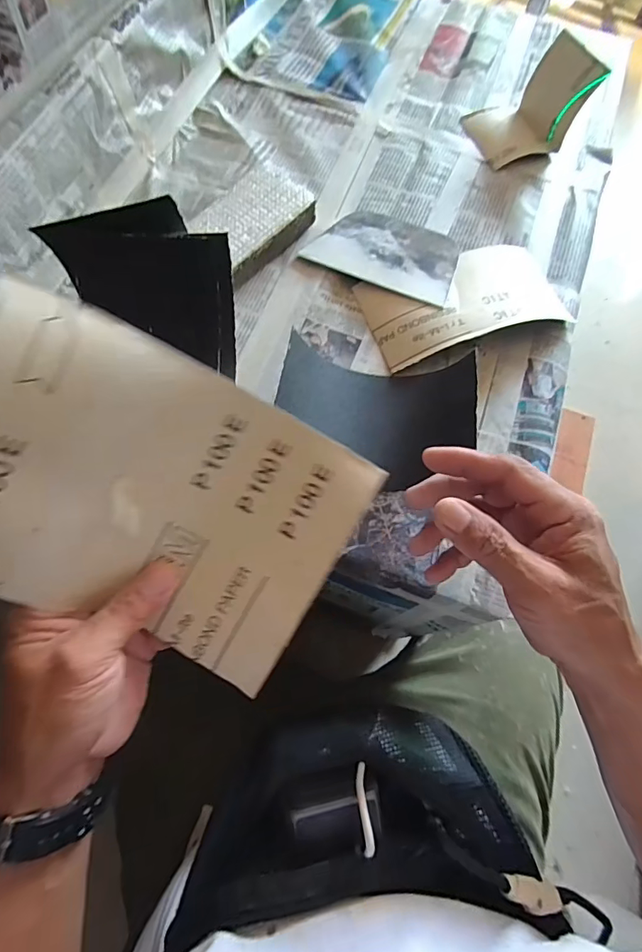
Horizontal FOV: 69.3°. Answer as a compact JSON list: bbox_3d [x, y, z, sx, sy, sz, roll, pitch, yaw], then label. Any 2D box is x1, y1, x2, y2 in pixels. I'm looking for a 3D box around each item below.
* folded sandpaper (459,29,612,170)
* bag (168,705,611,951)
[{"bbox_3d":[0.228,-0.414,0.509,0.108,0.075,0.096,-15,70,-8],"label":"folded sandpaper"},{"bbox_3d":[0.040,0.212,0.304,0.219,0.119,0.098,2,69,-2],"label":"bag"}]

